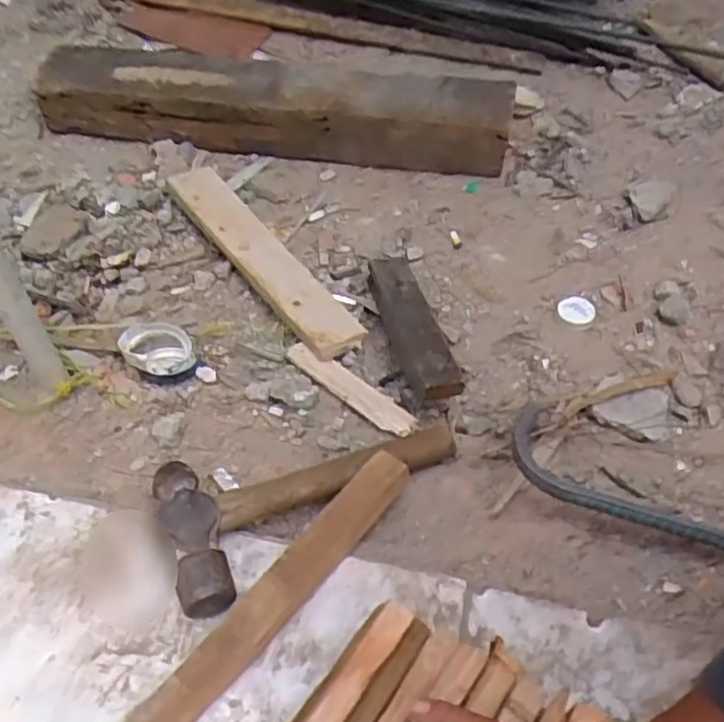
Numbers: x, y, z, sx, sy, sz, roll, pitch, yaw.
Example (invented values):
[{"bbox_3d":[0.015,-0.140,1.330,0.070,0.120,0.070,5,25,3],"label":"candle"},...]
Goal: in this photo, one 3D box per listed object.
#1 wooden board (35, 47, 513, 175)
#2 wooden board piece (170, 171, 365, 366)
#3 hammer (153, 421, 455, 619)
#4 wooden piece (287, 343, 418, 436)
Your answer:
[{"bbox_3d":[-0.118,-0.333,0.956,0.610,0.090,0.117,7,50,5],"label":"wooden board"},{"bbox_3d":[-0.116,-0.120,0.806,0.061,0.029,0.336,-29,56,-22],"label":"wooden board piece"},{"bbox_3d":[-0.039,0.099,0.589,0.259,0.045,0.115,-17,52,-30],"label":"hammer"},{"bbox_3d":[-0.011,0.024,0.700,0.151,0.010,0.026,36,58,26],"label":"wooden piece"}]

